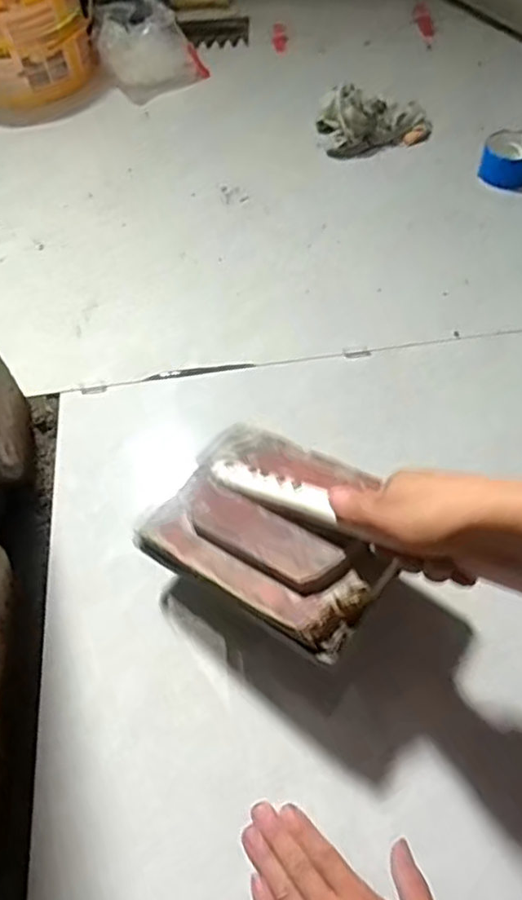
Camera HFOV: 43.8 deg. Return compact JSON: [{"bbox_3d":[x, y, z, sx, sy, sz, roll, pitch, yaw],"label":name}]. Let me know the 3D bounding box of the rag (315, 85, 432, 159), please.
[{"bbox_3d":[0.180,-0.519,0.996,0.179,0.072,0.094,-15,59,-5],"label":"rag"}]

